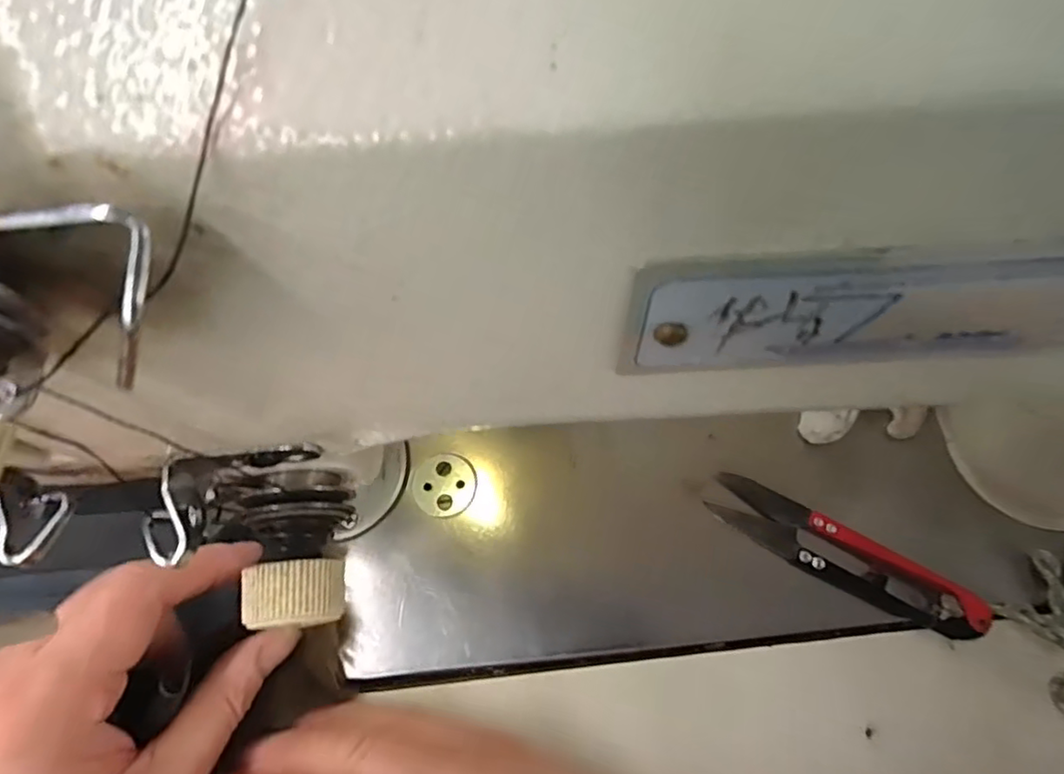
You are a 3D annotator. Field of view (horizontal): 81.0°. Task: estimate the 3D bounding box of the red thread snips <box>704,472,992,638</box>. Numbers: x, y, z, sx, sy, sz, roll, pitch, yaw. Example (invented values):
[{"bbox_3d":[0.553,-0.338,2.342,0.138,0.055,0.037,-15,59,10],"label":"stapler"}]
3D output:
[{"bbox_3d":[0.122,0.066,0.245,0.103,0.012,0.022,27,72,12],"label":"red thread snips"}]

